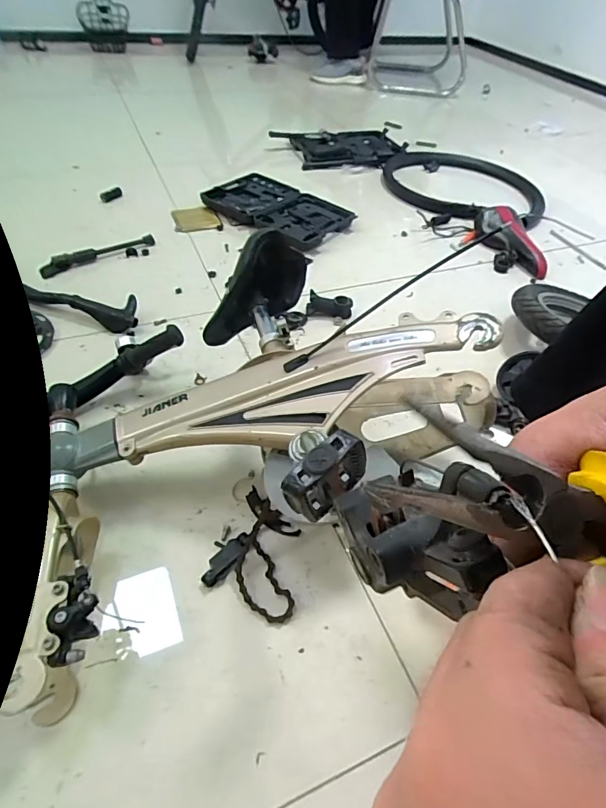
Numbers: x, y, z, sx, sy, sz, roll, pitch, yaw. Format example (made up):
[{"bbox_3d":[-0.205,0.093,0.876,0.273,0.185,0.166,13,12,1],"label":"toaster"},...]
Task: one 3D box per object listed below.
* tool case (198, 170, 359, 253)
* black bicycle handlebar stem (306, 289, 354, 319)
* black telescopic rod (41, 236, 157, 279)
[{"bbox_3d":[-0.072,-0.551,1.271,0.387,0.038,0.256,28,52,18],"label":"tool case"},{"bbox_3d":[0.058,-0.216,0.988,0.097,0.049,0.027,4,13,-3],"label":"black bicycle handlebar stem"},{"bbox_3d":[-0.474,-0.352,1.057,0.268,0.027,0.036,-32,58,-29],"label":"black telescopic rod"}]

